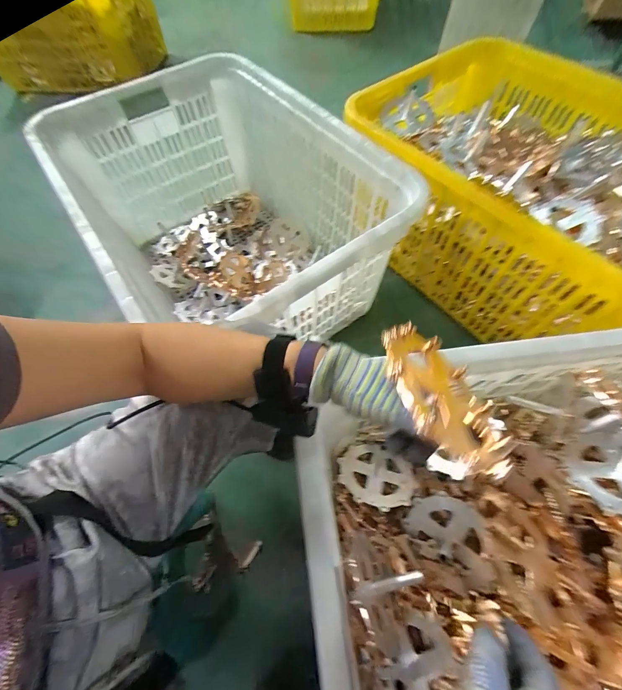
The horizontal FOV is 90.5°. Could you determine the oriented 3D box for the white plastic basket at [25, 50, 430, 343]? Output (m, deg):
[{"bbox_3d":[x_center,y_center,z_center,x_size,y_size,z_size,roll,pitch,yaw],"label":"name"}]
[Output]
[{"bbox_3d":[-0.213,-0.317,0.833,0.589,0.422,0.836,-34,67,-14],"label":"white plastic basket"}]

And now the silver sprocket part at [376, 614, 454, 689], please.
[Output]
[{"bbox_3d":[0.134,0.426,0.400,0.075,0.011,0.128,12,71,35],"label":"silver sprocket part"}]

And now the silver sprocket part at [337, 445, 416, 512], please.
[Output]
[{"bbox_3d":[0.117,0.236,0.559,0.131,0.016,0.121,14,33,17],"label":"silver sprocket part"}]

